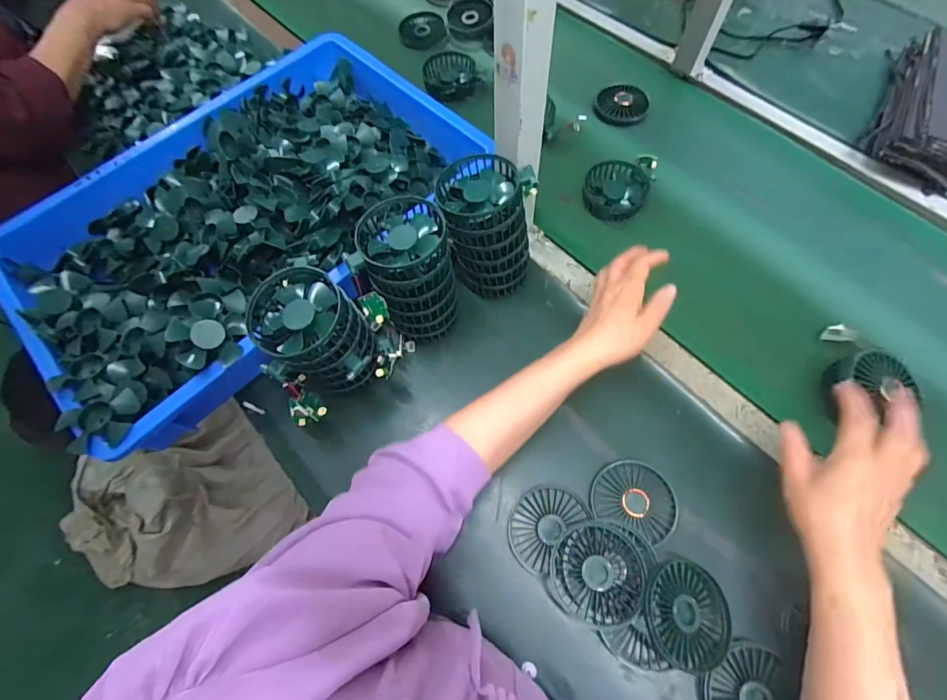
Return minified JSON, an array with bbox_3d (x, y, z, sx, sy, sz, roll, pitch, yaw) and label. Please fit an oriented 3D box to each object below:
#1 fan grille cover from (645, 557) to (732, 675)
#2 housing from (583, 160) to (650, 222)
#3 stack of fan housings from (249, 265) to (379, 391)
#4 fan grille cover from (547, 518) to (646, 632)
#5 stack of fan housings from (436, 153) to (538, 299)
[{"bbox_3d":[0.199,0.245,0.403,0.074,0.018,0.089,-2,66,-14],"label":"fan grille cover"},{"bbox_3d":[0.203,-0.228,0.621,0.085,0.028,0.087,-1,65,1],"label":"housing"},{"bbox_3d":[-0.161,-0.011,0.455,0.111,0.116,0.093,34,70,16],"label":"stack of fan housings"},{"bbox_3d":[0.121,0.216,0.422,0.083,0.025,0.090,9,66,6],"label":"fan grille cover"},{"bbox_3d":[0.017,-0.140,0.516,0.104,0.143,0.104,2,65,3],"label":"stack of fan housings"}]

